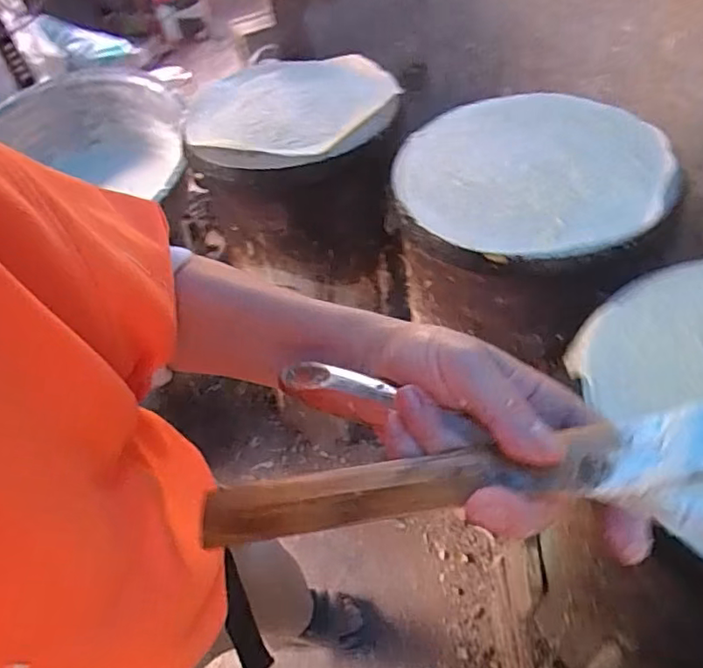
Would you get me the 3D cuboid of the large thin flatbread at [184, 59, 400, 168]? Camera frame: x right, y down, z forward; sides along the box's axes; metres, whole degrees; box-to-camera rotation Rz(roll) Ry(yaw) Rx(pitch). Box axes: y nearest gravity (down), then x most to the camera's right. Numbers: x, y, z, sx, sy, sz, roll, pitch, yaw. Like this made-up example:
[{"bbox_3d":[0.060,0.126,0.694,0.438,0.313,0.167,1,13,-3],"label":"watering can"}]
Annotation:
[{"bbox_3d":[-0.117,-0.407,1.014,0.352,0.036,0.383,-19,50,-9],"label":"large thin flatbread"}]

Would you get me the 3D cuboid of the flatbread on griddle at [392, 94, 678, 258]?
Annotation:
[{"bbox_3d":[0.242,-0.230,0.792,0.348,0.011,0.342,-6,50,8],"label":"flatbread on griddle"}]

